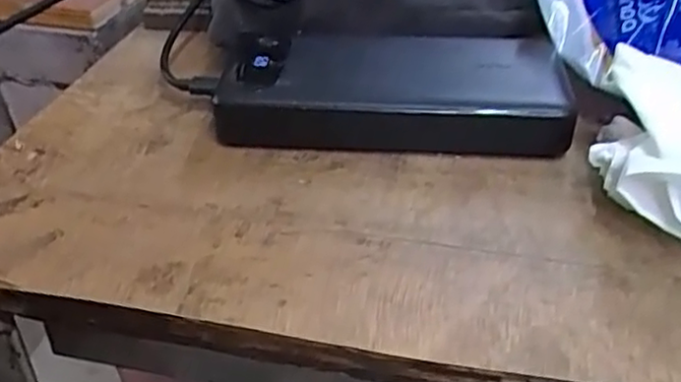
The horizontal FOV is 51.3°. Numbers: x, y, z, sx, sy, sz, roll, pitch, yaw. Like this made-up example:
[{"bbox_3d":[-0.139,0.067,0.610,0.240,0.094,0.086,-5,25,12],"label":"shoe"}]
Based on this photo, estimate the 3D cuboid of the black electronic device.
[{"bbox_3d":[0.023,-0.049,0.322,0.151,0.029,0.067,1,37,1],"label":"black electronic device"}]

